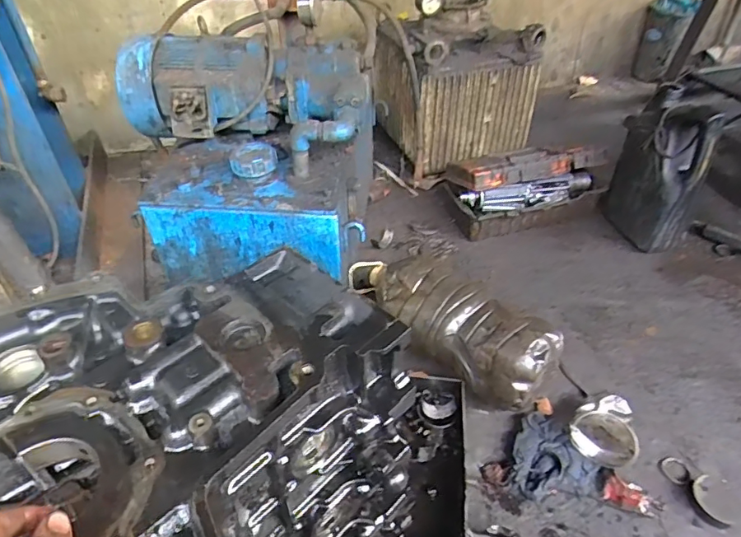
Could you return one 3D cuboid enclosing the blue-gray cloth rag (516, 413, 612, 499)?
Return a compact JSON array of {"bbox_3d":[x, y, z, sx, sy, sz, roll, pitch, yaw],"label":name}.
[{"bbox_3d":[0.291,0.298,0.829,0.143,0.024,0.135,-4,43,-6],"label":"blue-gray cloth rag"}]

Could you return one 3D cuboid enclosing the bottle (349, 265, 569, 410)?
[{"bbox_3d":[0.124,0.088,0.950,0.140,0.151,0.433,-31,48,-31],"label":"bottle"}]

